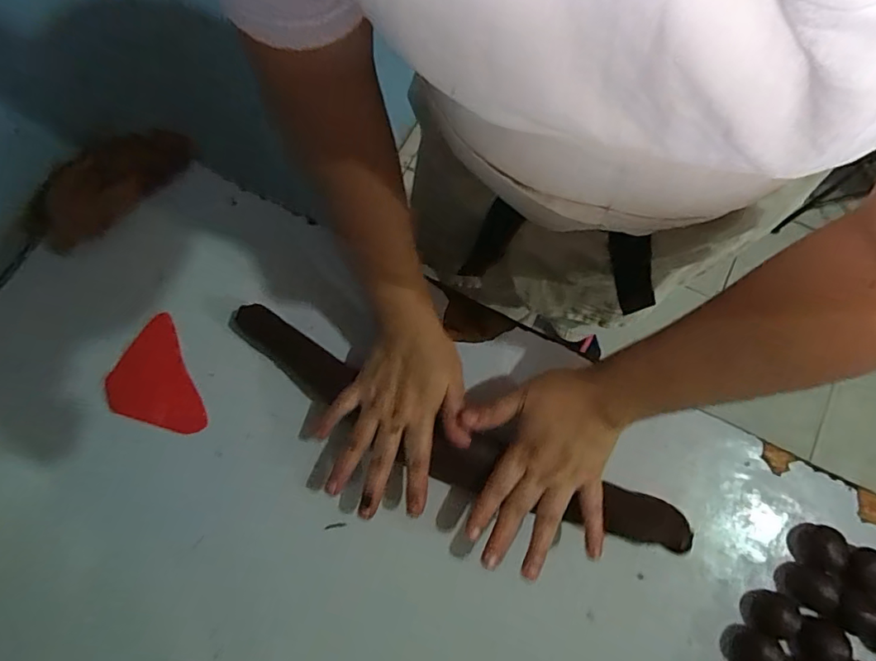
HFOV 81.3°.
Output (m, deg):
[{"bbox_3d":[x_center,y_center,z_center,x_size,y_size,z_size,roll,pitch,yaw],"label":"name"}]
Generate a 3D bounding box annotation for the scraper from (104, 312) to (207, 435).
[{"bbox_3d":[-0.313,0.057,0.550,0.085,0.005,0.137,-25,72,-8],"label":"scraper"}]

